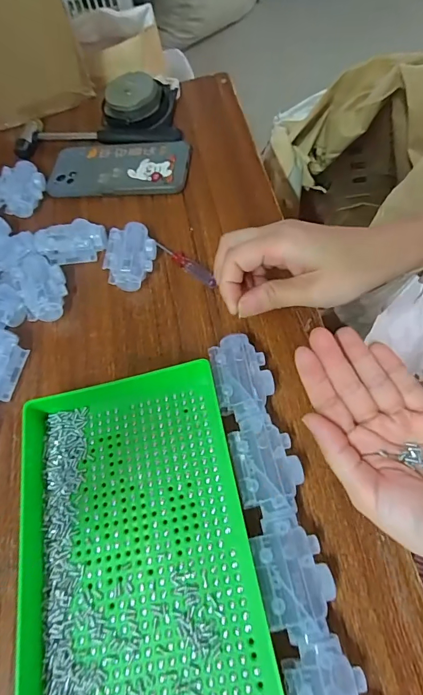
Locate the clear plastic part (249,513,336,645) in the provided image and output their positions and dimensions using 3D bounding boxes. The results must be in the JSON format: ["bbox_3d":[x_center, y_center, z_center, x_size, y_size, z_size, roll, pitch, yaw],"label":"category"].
[{"bbox_3d":[0.052,0.142,0.251,0.046,0.022,0.065,-14,61,0],"label":"clear plastic part"}]

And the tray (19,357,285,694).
[{"bbox_3d":[-0.052,0.130,0.262,0.151,0.029,0.253,-14,61,0],"label":"tray"}]

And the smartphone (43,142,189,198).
[{"bbox_3d":[-0.110,-0.213,0.468,0.165,0.008,0.081,4,67,10],"label":"smartphone"}]

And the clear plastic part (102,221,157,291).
[{"bbox_3d":[-0.079,-0.090,0.397,0.045,0.027,0.067,-1,62,6],"label":"clear plastic part"}]

